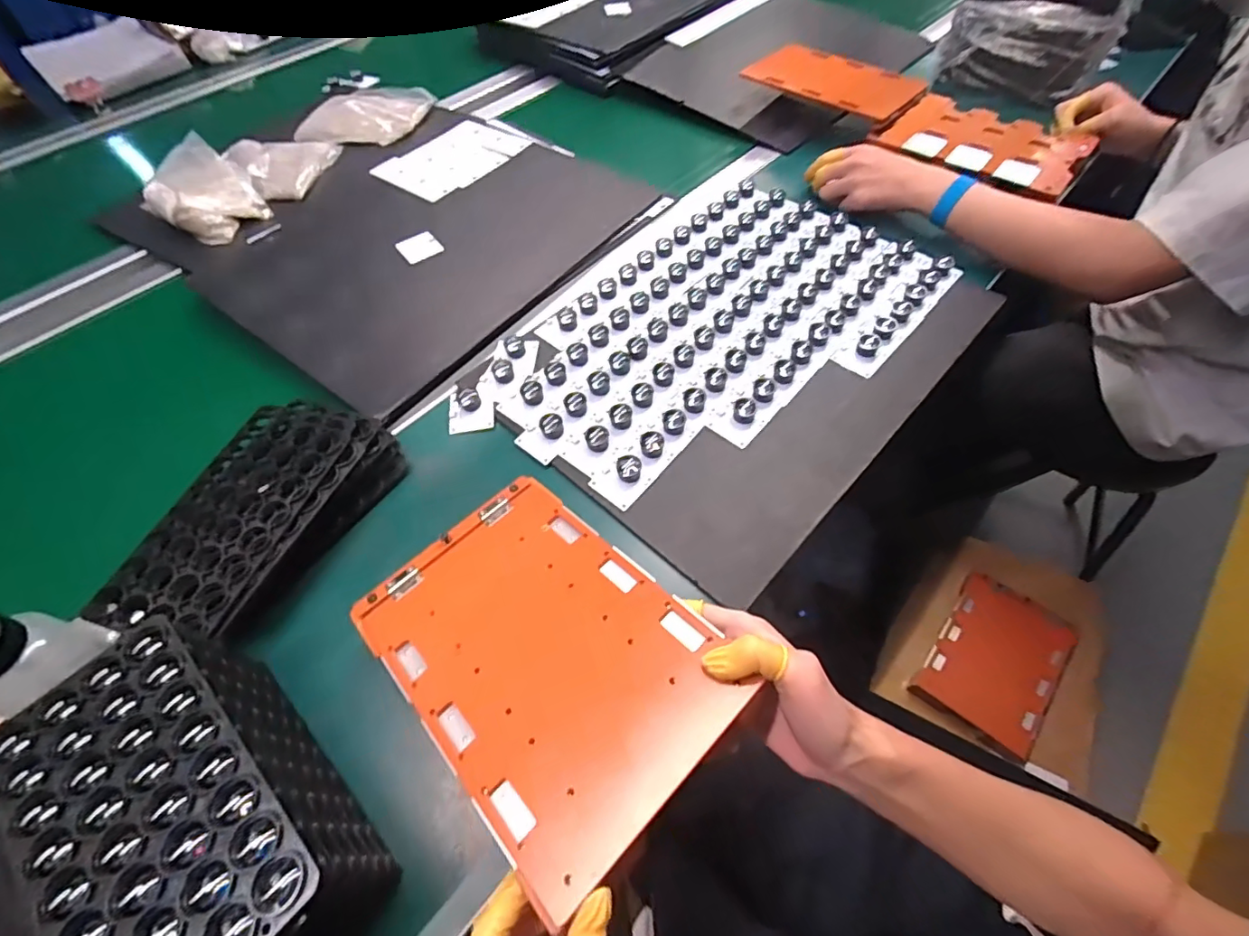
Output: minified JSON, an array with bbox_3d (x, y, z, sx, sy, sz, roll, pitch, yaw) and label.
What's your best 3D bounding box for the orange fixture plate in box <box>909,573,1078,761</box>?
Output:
[{"bbox_3d":[0.606,0.305,0.868,0.175,0.044,0.244,33,64,22],"label":"orange fixture plate in box"}]

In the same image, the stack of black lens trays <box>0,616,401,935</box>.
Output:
[{"bbox_3d":[-0.238,0.201,0.311,0.203,0.103,0.102,37,65,23],"label":"stack of black lens trays"}]

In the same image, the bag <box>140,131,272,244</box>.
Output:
[{"bbox_3d":[-0.578,-0.377,0.734,0.165,0.058,0.118,30,62,20],"label":"bag"}]

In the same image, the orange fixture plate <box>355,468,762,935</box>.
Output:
[{"bbox_3d":[-0.056,0.114,0.352,0.160,0.008,0.242,-40,53,-21],"label":"orange fixture plate"}]

